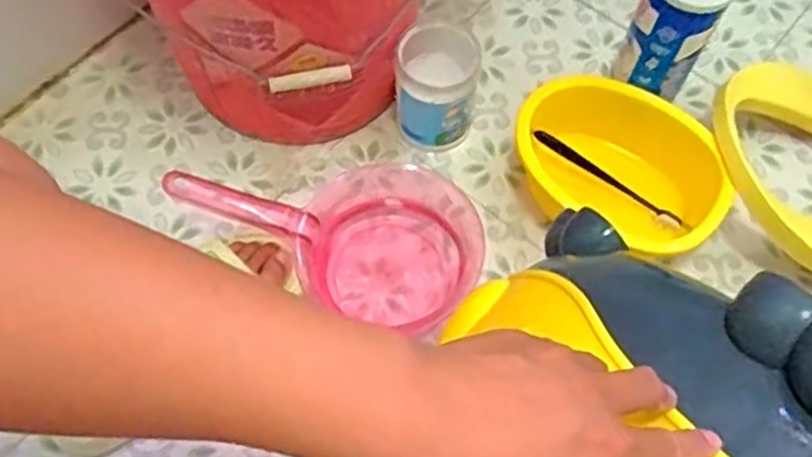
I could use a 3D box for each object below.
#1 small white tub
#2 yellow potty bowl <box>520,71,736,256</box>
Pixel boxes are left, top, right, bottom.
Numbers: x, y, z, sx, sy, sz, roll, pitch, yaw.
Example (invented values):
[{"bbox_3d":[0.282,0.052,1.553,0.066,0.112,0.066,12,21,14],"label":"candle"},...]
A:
[{"bbox_3d":[0.030,-0.142,0.780,0.081,0.115,0.089,5,66,1],"label":"small white tub"},{"bbox_3d":[0.215,-0.061,0.759,0.210,0.096,0.132,38,70,14],"label":"yellow potty bowl"}]

